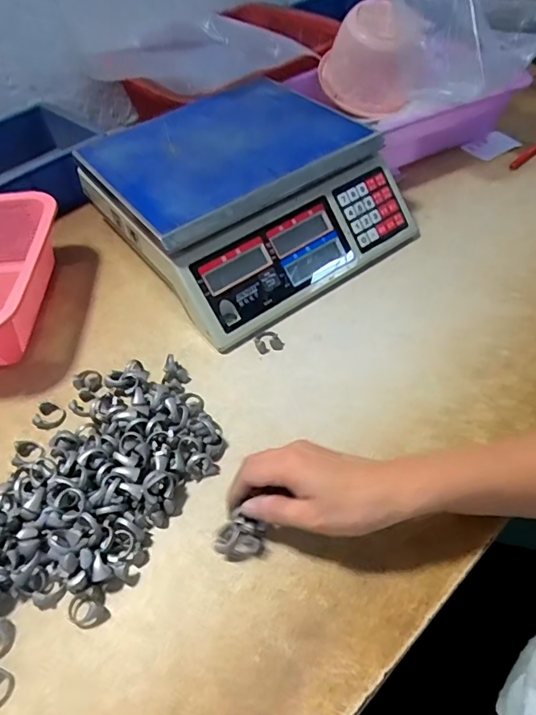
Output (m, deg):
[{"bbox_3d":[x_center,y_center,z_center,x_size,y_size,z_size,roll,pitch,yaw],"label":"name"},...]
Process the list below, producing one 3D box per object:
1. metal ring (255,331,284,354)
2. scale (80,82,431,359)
[{"bbox_3d":[0.001,-0.016,0.488,0.026,0.007,0.022,-12,50,-5],"label":"metal ring"},{"bbox_3d":[-0.024,-0.192,0.570,0.285,0.112,0.295,-31,54,-20],"label":"scale"}]

